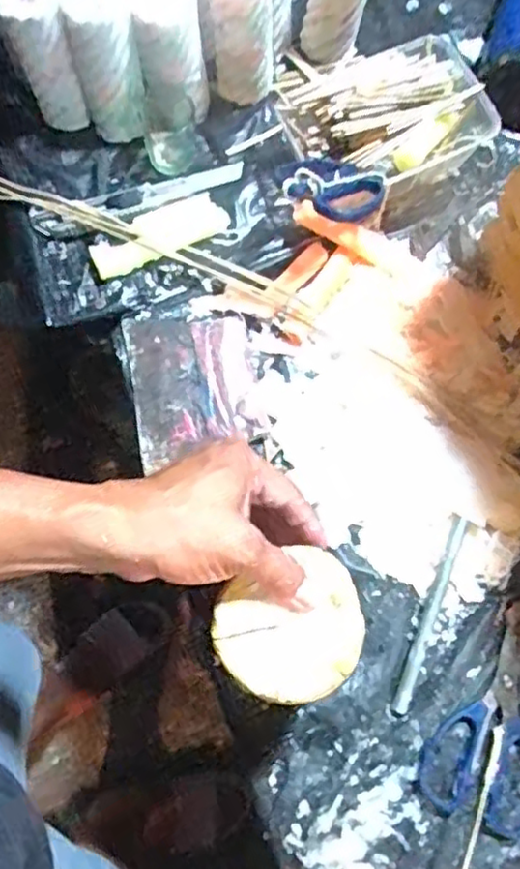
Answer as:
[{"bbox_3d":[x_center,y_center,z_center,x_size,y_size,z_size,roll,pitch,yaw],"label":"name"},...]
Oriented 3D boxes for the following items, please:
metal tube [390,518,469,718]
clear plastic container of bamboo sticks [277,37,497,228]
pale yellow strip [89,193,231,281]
[{"bbox_3d":[0.134,0.142,0.532,0.010,0.014,0.158,21,78,5],"label":"metal tube"},{"bbox_3d":[0.113,-0.272,0.610,0.177,0.069,0.123,-16,77,-4],"label":"clear plastic container of bamboo sticks"},{"bbox_3d":[-0.092,-0.182,0.610,0.125,0.010,0.042,-23,78,-5],"label":"pale yellow strip"}]

